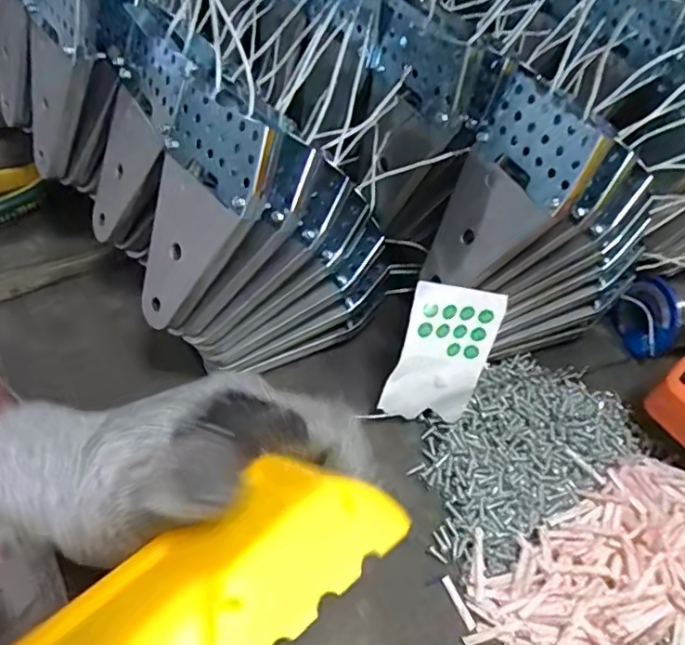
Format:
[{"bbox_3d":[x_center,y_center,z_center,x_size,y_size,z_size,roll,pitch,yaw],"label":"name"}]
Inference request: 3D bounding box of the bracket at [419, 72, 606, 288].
[{"bbox_3d":[0.089,-0.066,0.315,0.013,0.124,0.066,-6,46,-40],"label":"bracket"}]

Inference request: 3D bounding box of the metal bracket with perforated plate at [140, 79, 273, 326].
[{"bbox_3d":[-0.081,-0.055,0.298,0.013,0.131,0.067,-8,49,-48],"label":"metal bracket with perforated plate"}]

